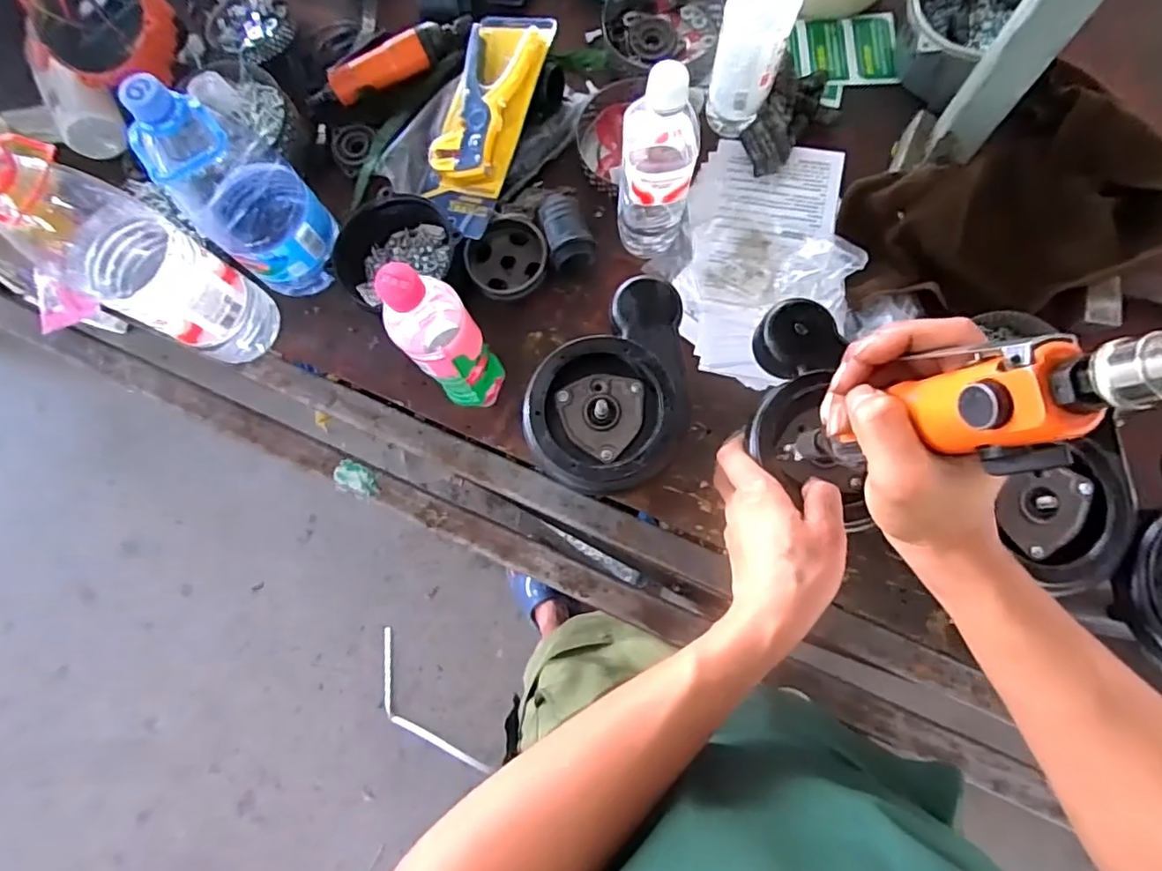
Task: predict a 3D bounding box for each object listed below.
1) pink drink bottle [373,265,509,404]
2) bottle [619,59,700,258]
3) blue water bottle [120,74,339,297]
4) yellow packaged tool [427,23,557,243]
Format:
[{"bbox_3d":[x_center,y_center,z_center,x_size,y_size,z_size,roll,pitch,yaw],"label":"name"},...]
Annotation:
[{"bbox_3d":[-0.113,-0.075,0.516,0.059,0.237,0.054,-1,79,3],"label":"pink drink bottle"},{"bbox_3d":[0.072,-0.240,0.548,0.067,0.218,0.069,12,80,6],"label":"bottle"},{"bbox_3d":[-0.317,-0.225,0.557,0.101,0.238,0.112,-42,80,-5],"label":"blue water bottle"},{"bbox_3d":[-0.110,-0.343,0.642,0.099,0.069,0.243,19,81,7],"label":"yellow packaged tool"}]

